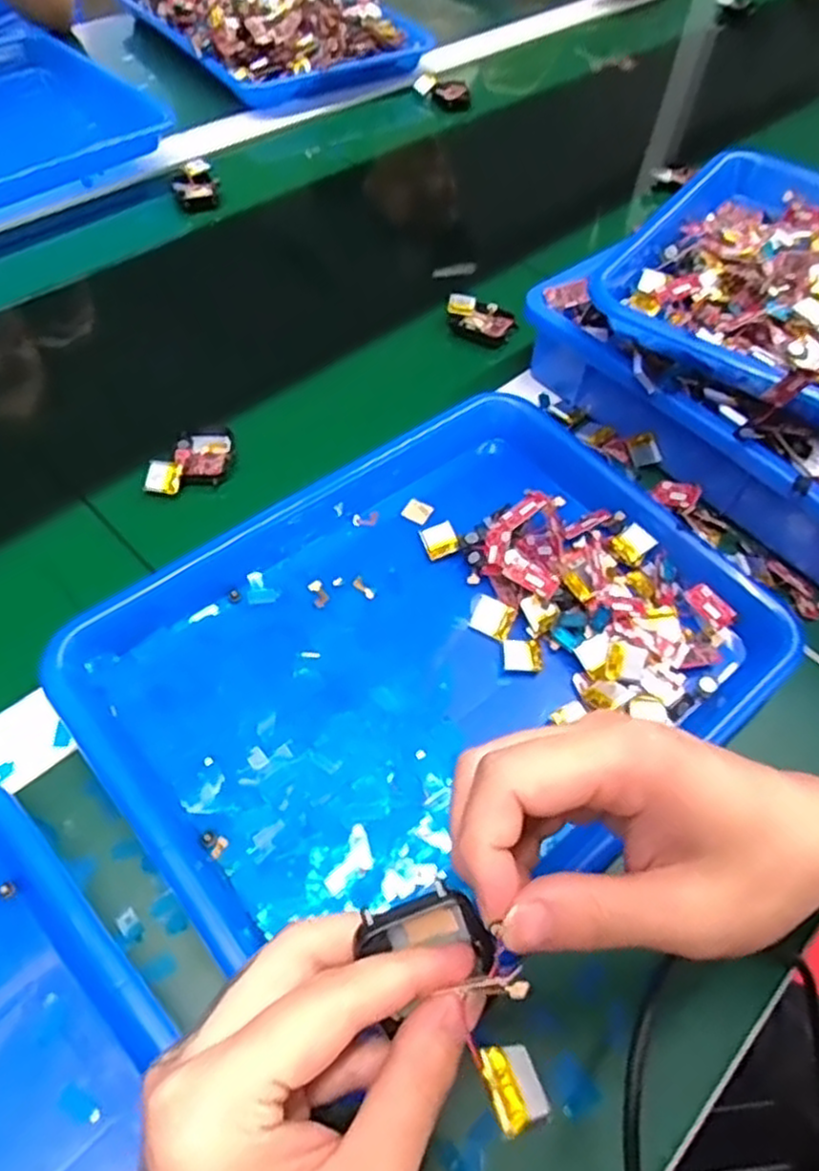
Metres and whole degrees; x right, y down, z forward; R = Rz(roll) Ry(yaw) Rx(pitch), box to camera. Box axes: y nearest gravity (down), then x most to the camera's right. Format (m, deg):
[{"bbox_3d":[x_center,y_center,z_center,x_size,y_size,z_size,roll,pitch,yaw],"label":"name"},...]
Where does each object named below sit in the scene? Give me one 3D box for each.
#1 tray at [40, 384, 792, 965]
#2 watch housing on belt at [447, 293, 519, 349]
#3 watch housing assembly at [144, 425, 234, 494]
[{"bbox_3d":[0.009,0.026,0.383,0.327,0.034,0.254,-34,66,-24],"label":"tray"},{"bbox_3d":[0.056,-0.207,0.570,0.054,0.024,0.030,23,58,10],"label":"watch housing on belt"},{"bbox_3d":[-0.139,-0.082,0.462,0.054,0.016,0.049,-7,58,-10],"label":"watch housing assembly"}]

